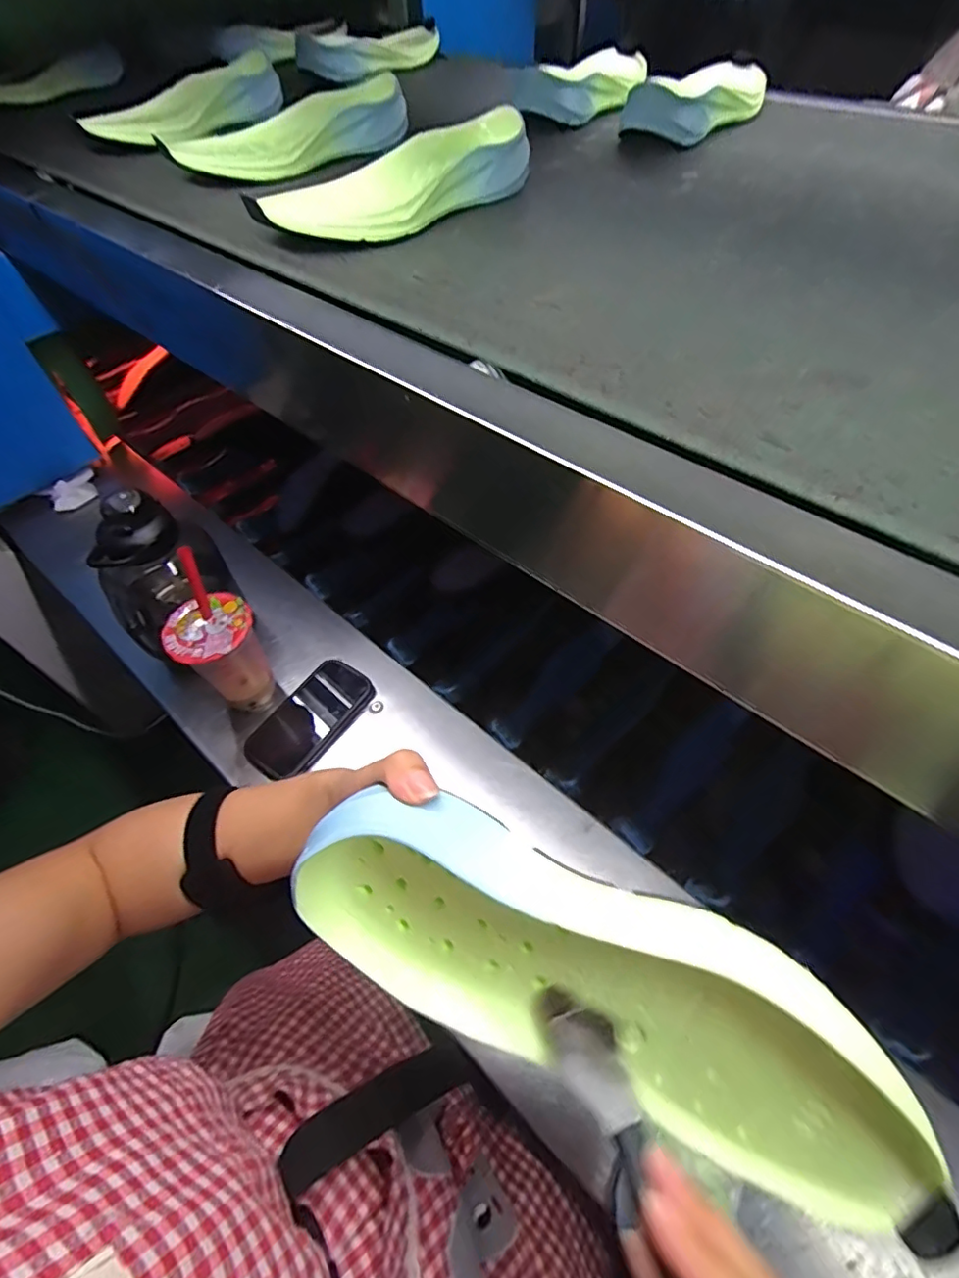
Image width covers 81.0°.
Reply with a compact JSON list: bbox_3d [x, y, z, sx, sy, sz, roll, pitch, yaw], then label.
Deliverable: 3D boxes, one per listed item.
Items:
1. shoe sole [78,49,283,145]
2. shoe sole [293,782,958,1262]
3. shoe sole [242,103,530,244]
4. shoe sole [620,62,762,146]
[{"bbox_3d":[-0.370,-0.660,0.694,0.256,0.064,0.089,-21,55,-12],"label":"shoe sole"},{"bbox_3d":[0.051,0.154,0.243,0.279,0.108,0.048,23,23,11],"label":"shoe sole"},{"bbox_3d":[-0.067,-0.402,0.499,0.268,0.048,0.090,-38,60,-23],"label":"shoe sole"},{"bbox_3d":[0.268,-0.626,0.649,0.113,0.046,0.269,25,58,20],"label":"shoe sole"}]

